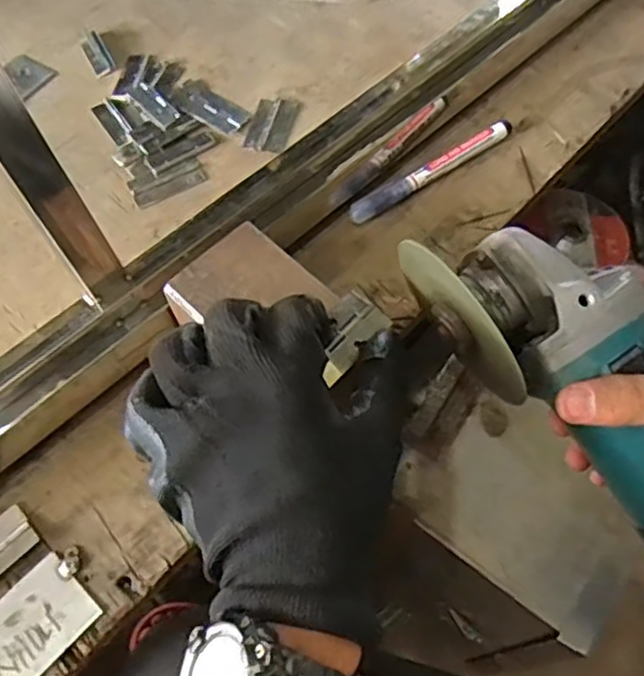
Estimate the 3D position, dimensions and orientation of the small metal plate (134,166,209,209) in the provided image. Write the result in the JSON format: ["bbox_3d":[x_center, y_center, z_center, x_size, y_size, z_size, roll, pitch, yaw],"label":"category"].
[{"bbox_3d":[-0.108,-0.109,0.480,0.053,0.004,0.016,-27,64,-11],"label":"small metal plate"}]

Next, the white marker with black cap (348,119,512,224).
[{"bbox_3d":[0.077,-0.116,0.468,0.136,0.014,0.016,-34,65,-14],"label":"white marker with black cap"}]

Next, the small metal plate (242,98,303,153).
[{"bbox_3d":[-0.037,-0.161,0.504,0.031,0.004,0.054,11,63,9],"label":"small metal plate"}]

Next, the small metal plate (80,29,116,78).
[{"bbox_3d":[-0.185,-0.234,0.549,0.018,0.006,0.055,-26,63,-10],"label":"small metal plate"}]

